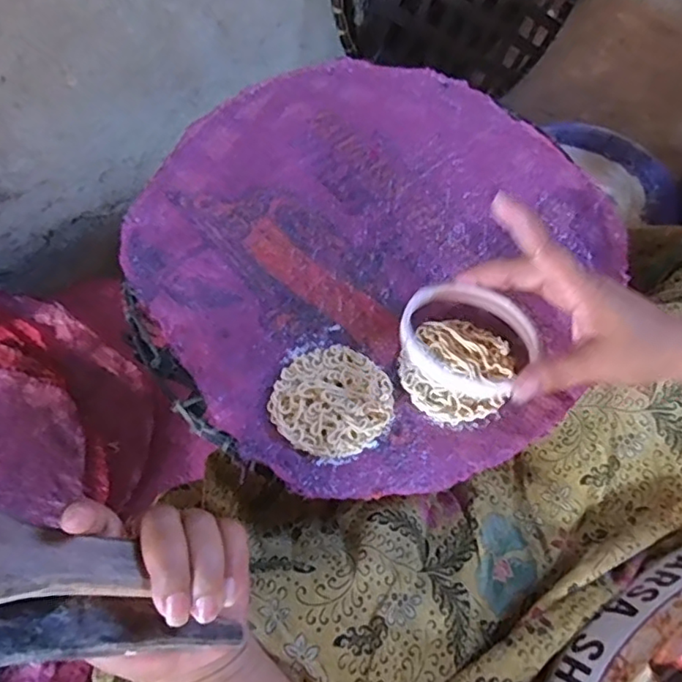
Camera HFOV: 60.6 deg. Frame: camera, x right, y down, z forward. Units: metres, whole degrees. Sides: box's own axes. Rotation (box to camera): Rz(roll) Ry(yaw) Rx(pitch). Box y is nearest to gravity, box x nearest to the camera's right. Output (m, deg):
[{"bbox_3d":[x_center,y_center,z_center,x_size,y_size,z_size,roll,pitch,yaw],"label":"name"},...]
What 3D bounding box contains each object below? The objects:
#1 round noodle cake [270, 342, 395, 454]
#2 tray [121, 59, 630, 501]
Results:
[{"bbox_3d":[-0.006,0.038,0.387,0.075,0.009,0.074,0,65,0],"label":"round noodle cake"},{"bbox_3d":[0.027,-0.073,0.441,0.332,0.016,0.347,0,65,0],"label":"tray"}]

